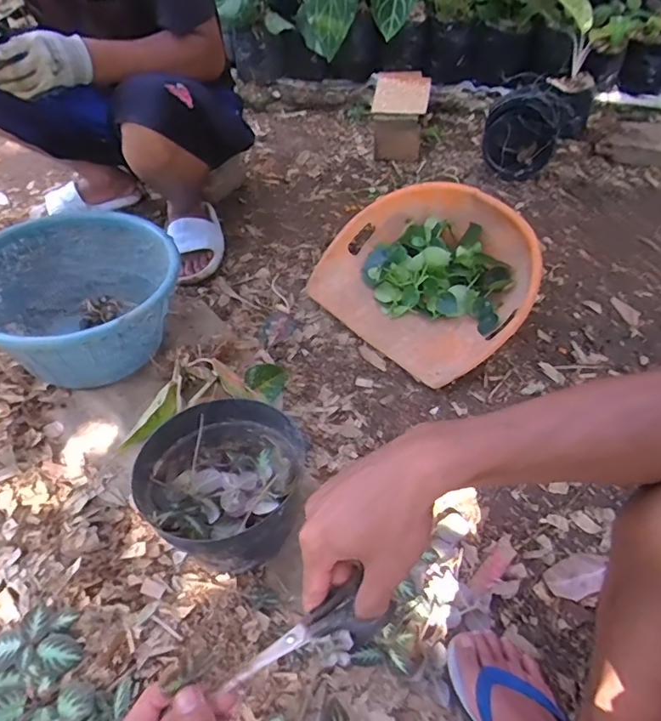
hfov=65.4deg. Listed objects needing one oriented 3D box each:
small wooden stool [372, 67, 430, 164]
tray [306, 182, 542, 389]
[{"bbox_3d":[0.198,-0.693,1.463,0.148,0.154,0.237,3,50,7],"label":"small wooden stool"},{"bbox_3d":[0.198,-0.188,1.051,0.371,0.135,0.422,-36,57,-24],"label":"tray"}]

